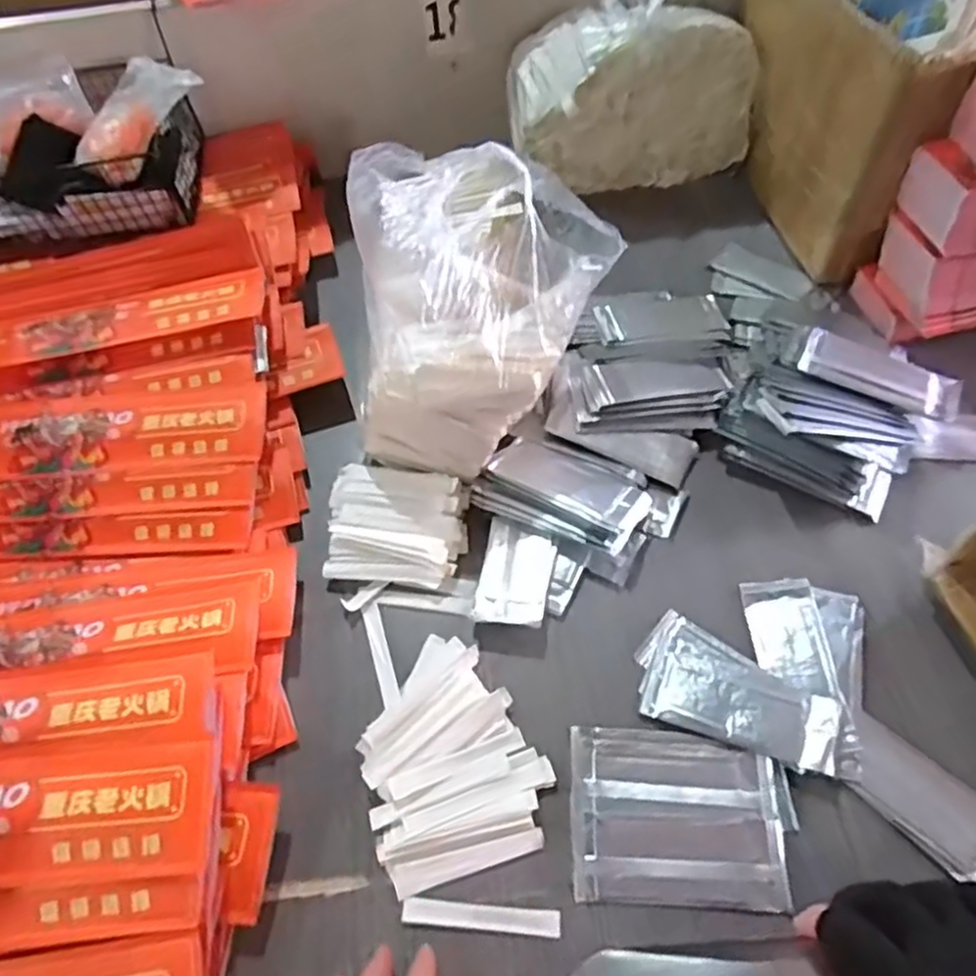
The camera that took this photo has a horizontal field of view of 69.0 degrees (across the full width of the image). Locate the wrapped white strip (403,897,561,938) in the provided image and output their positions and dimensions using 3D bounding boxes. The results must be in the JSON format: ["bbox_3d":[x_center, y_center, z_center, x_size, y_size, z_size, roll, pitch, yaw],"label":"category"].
[{"bbox_3d":[-0.004,0.253,0.419,0.092,0.004,0.014,2,57,6],"label":"wrapped white strip"}]

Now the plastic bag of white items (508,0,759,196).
[{"bbox_3d":[0.149,-0.426,0.768,0.251,0.165,0.106,-11,56,-3],"label":"plastic bag of white items"}]

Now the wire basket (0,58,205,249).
[{"bbox_3d":[-0.433,-0.333,0.708,0.302,0.105,0.146,-13,56,-4],"label":"wire basket"}]

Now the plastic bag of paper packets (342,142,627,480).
[{"bbox_3d":[0.000,-0.150,0.555,0.179,0.177,0.222,6,57,9],"label":"plastic bag of paper packets"}]

